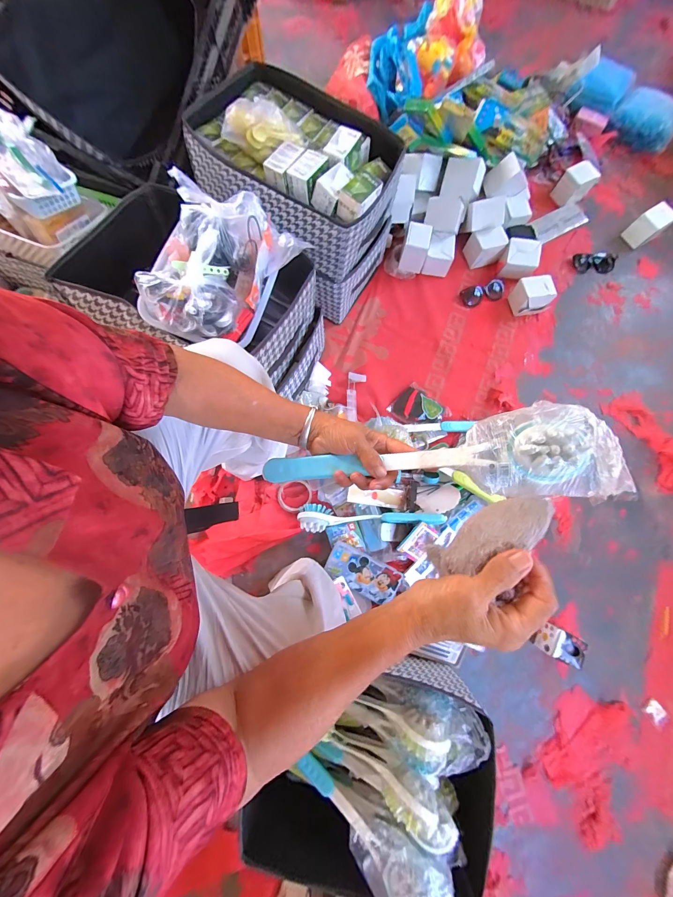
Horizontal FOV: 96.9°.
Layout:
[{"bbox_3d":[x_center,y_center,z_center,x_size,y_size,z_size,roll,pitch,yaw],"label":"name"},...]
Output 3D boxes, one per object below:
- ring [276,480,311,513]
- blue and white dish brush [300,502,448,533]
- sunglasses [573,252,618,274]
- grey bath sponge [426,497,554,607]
[{"bbox_3d":[-0.109,0.121,0.777,0.089,0.022,0.079,-34,80,-8],"label":"ring"},{"bbox_3d":[0.080,0.163,0.734,0.353,0.054,0.074,-4,77,-2],"label":"blue and white dish brush"},{"bbox_3d":[0.878,-0.623,0.997,0.169,0.031,0.071,-11,77,-4],"label":"sunglasses"},{"bbox_3d":[0.139,0.084,0.265,0.109,0.050,0.035,-22,115,5],"label":"grey bath sponge"}]

